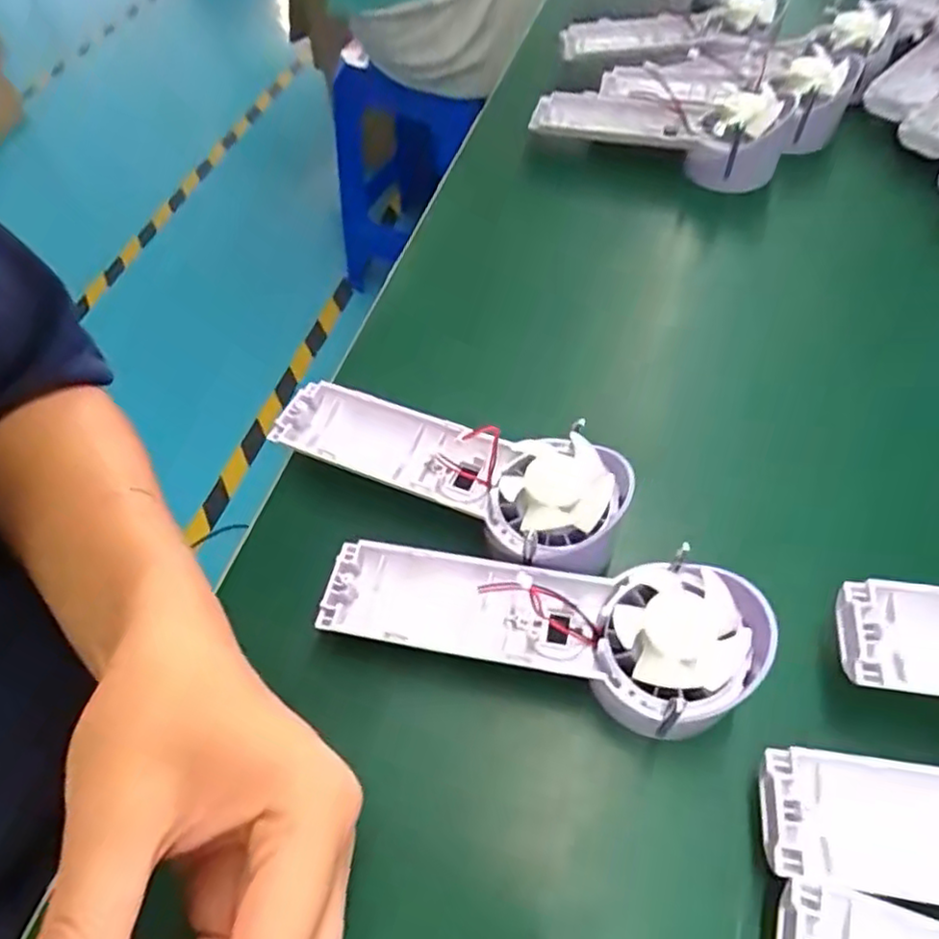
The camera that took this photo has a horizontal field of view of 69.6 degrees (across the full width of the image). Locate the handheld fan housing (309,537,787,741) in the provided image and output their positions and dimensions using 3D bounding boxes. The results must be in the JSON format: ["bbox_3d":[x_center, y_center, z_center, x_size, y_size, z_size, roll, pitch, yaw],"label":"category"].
[{"bbox_3d":[0.026,0.058,0.278,0.175,0.045,0.063,12,57,11],"label":"handheld fan housing"}]

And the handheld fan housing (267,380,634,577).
[{"bbox_3d":[-0.014,-0.001,0.311,0.167,0.031,0.059,15,58,13],"label":"handheld fan housing"}]

